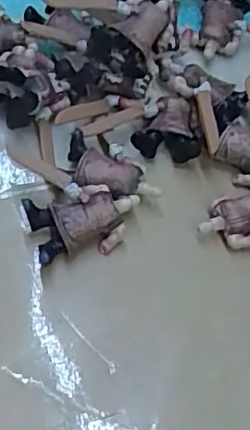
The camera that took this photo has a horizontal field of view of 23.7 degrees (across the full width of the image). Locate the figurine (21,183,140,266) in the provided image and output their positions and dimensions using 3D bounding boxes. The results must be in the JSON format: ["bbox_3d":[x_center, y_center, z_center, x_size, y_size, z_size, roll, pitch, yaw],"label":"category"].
[{"bbox_3d":[-0.021,0.003,0.315,0.057,0.020,0.033,-18,61,-14],"label":"figurine"}]

